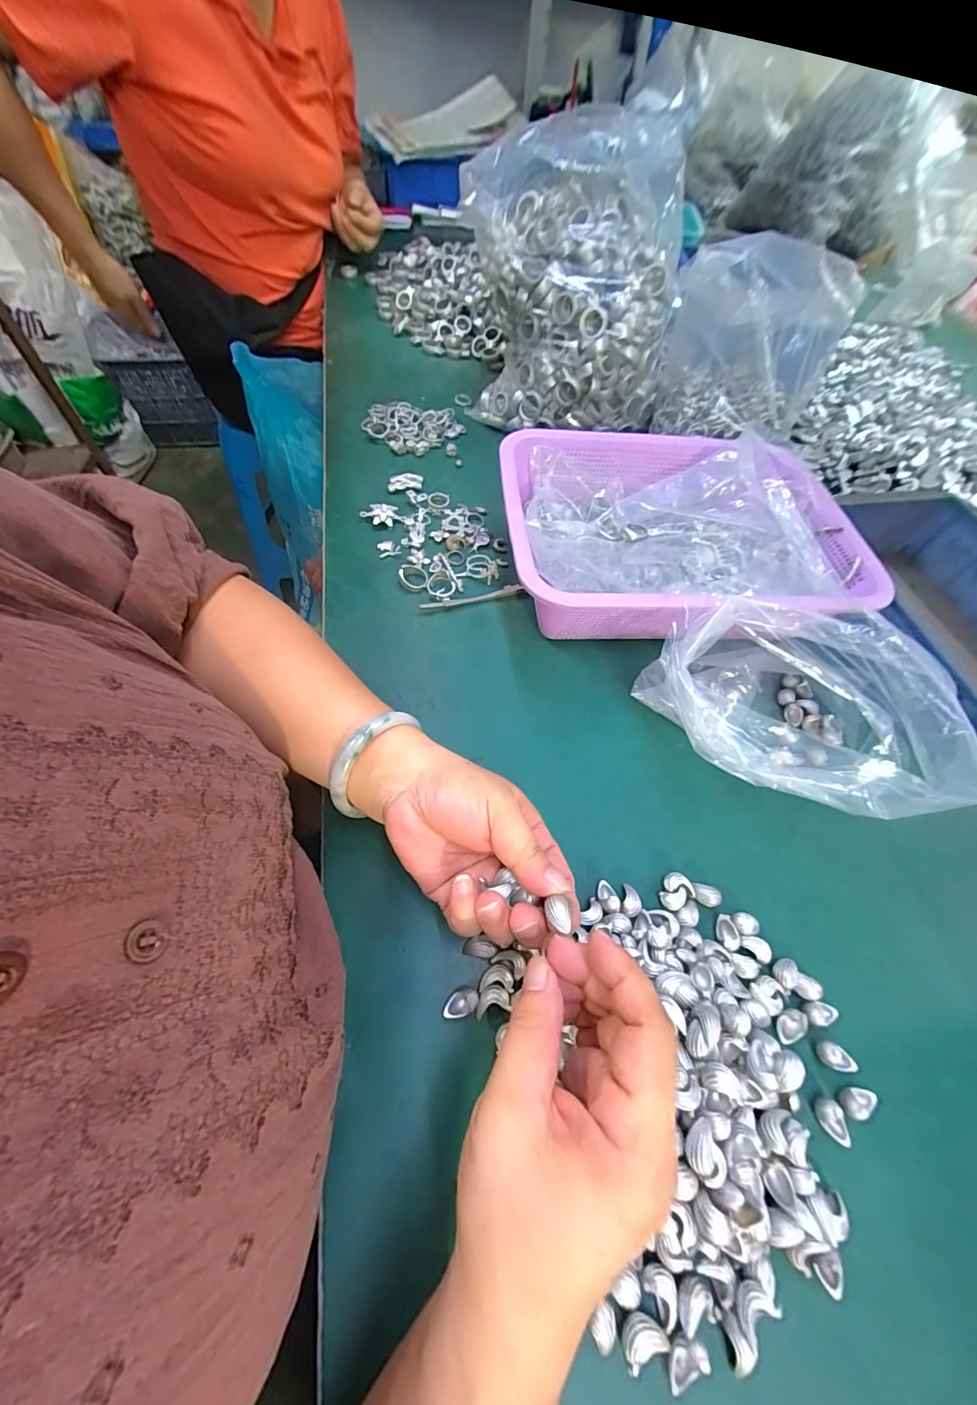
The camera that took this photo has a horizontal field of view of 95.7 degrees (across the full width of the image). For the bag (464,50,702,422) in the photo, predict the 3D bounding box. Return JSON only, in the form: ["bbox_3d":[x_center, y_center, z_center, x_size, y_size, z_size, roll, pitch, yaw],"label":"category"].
[{"bbox_3d":[0.087,-0.447,0.493,0.231,0.223,0.183,10,60,1],"label":"bag"}]

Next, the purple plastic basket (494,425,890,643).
[{"bbox_3d":[0.160,-0.151,0.406,0.294,0.080,0.228,-1,60,-6],"label":"purple plastic basket"}]

